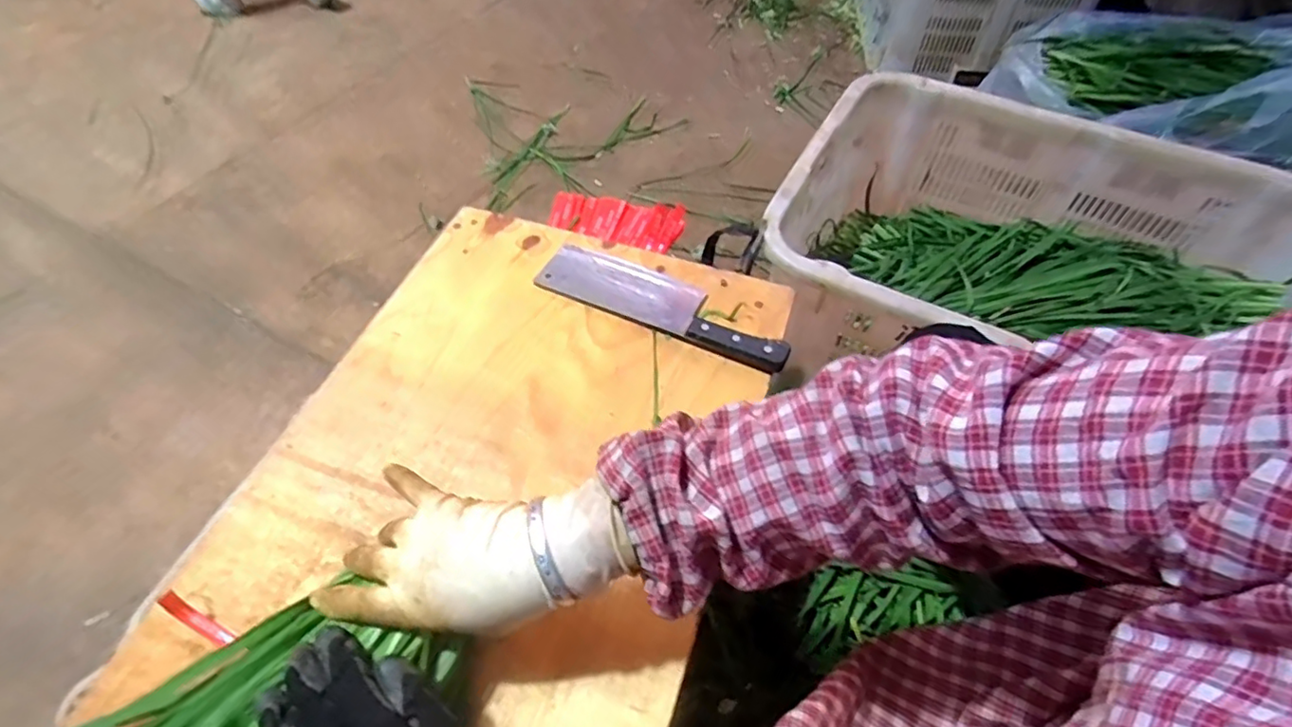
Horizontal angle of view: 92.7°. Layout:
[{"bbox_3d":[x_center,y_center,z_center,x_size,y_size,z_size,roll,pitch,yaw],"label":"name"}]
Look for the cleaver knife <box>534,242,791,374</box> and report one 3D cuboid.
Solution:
[{"bbox_3d":[0.018,-0.066,0.628,0.269,0.019,0.071,23,58,16],"label":"cleaver knife"}]

